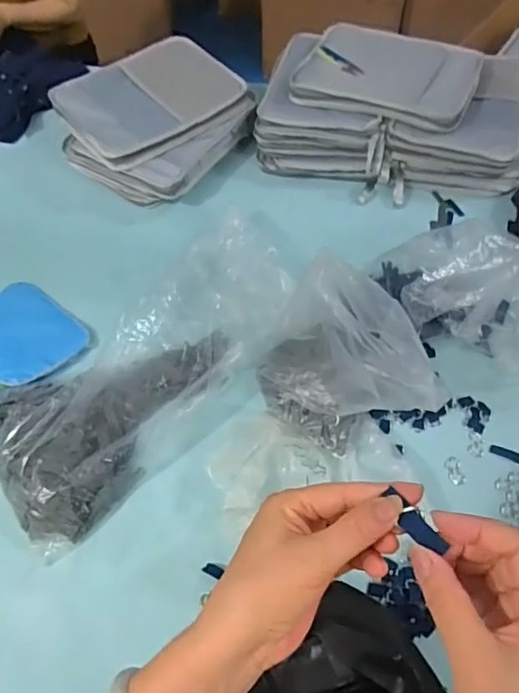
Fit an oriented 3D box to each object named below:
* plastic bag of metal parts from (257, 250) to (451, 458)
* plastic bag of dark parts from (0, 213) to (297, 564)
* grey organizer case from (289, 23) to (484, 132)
[{"bbox_3d":[0.111,0.033,0.654,0.148,0.192,0.195,-40,64,-22],"label":"plastic bag of metal parts"},{"bbox_3d":[-0.145,0.015,0.750,0.226,0.064,0.510,38,65,24],"label":"plastic bag of dark parts"},{"bbox_3d":[0.234,-0.502,0.970,0.305,0.033,0.231,18,68,19],"label":"grey organizer case"}]

